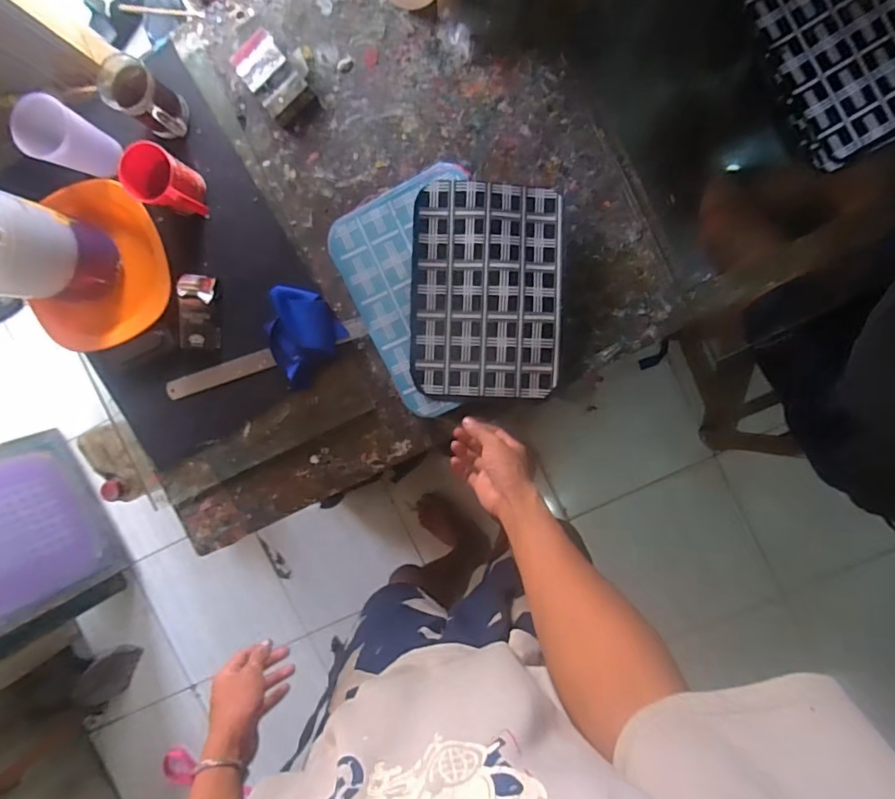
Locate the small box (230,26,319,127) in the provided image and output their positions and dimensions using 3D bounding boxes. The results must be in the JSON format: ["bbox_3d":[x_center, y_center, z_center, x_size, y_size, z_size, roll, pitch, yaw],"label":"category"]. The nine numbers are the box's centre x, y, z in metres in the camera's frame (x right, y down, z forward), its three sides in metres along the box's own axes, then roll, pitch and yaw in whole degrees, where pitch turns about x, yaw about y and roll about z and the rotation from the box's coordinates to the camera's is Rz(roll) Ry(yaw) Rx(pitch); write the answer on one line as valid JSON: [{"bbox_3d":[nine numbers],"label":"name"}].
[{"bbox_3d":[-0.230,-0.439,0.693,0.081,0.024,0.123,-39,90,5],"label":"small box"}]

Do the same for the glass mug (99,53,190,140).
[{"bbox_3d":[-0.390,-0.391,0.672,0.088,0.076,0.070,35,95,2],"label":"glass mug"}]

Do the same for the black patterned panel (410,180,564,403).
[{"bbox_3d":[0.048,-0.133,0.646,0.183,0.022,0.265,2,93,4],"label":"black patterned panel"}]

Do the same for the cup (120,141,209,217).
[{"bbox_3d":[-0.369,-0.286,0.669,0.085,0.067,0.071,16,94,3],"label":"cup"}]

